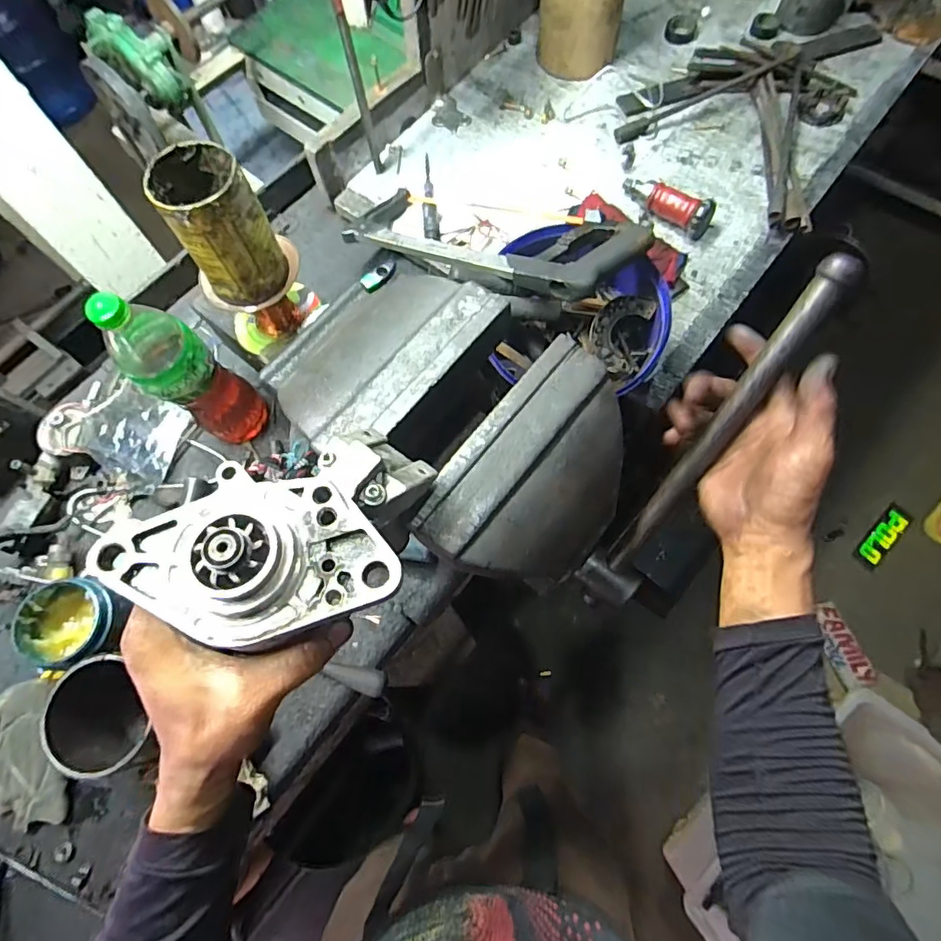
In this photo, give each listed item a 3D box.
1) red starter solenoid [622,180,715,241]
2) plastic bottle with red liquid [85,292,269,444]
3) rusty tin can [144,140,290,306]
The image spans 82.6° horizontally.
[{"bbox_3d":[0.273,-0.378,0.756,0.136,0.045,0.044,37,75,14],"label":"red starter solenoid"},{"bbox_3d":[-0.314,-0.107,0.593,0.074,0.259,0.075,42,77,16],"label":"plastic bottle with red liquid"},{"bbox_3d":[-0.219,-0.215,0.472,0.075,0.110,0.085,-26,71,-7],"label":"rusty tin can"}]

